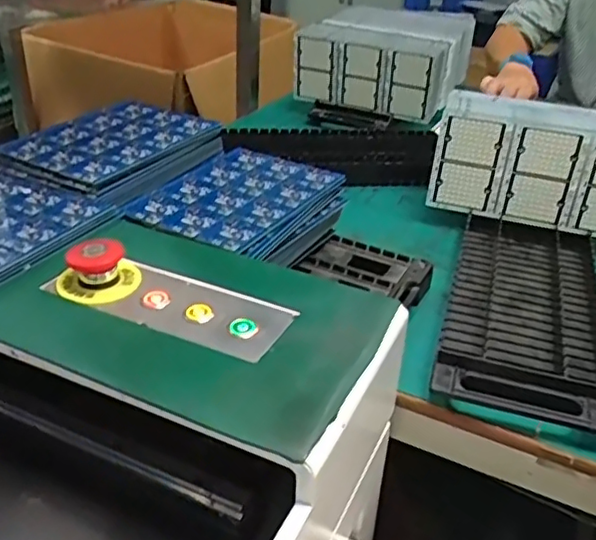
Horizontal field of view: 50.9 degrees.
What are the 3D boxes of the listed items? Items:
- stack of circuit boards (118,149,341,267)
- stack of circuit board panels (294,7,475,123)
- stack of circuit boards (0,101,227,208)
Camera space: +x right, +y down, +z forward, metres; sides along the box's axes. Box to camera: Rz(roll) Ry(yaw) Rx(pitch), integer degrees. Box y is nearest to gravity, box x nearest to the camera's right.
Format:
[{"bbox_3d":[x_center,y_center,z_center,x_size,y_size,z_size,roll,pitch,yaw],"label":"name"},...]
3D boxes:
[{"bbox_3d":[-0.053,-0.061,0.613,0.146,0.046,0.195,15,30,23],"label":"stack of circuit boards"},{"bbox_3d":[0.172,-0.389,1.159,0.257,0.121,0.331,14,30,22],"label":"stack of circuit board panels"},{"bbox_3d":[-0.189,-0.127,0.645,0.149,0.022,0.205,16,34,21],"label":"stack of circuit boards"}]

